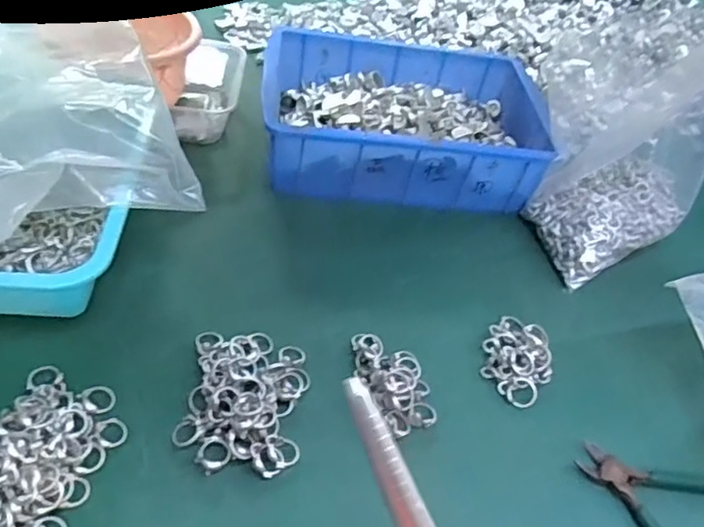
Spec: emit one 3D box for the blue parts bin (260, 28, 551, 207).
[{"bbox_3d":[0.053,-0.156,0.649,0.287,0.097,0.201,5,46,-8],"label":"blue parts bin"}]

